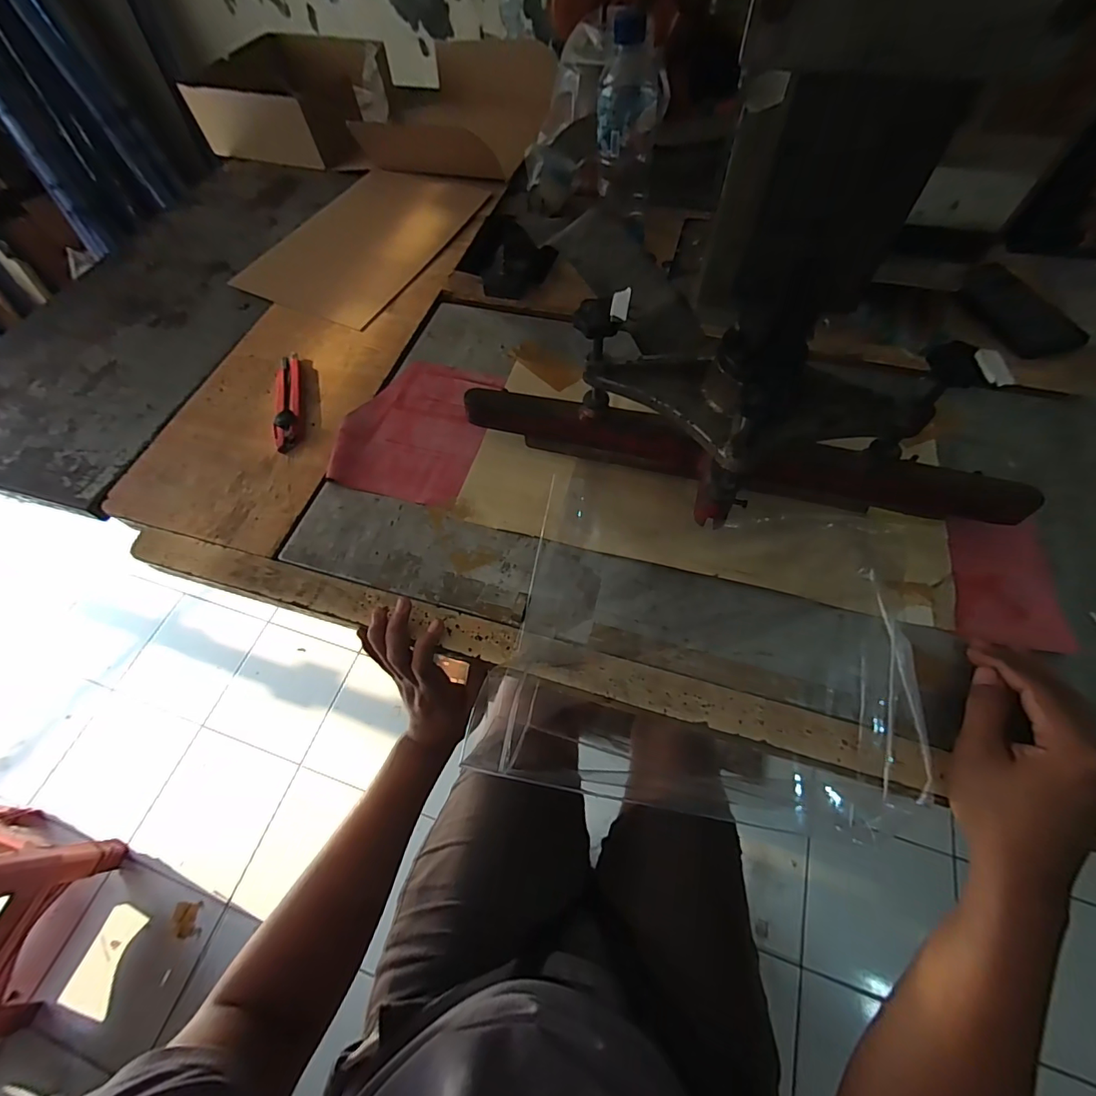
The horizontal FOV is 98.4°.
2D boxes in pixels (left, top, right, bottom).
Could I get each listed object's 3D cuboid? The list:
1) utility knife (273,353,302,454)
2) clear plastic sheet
[{"bbox_3d":[-0.296,-0.170,0.538,0.030,0.013,0.147,-15,62,-4],"label":"utility knife"},{"bbox_3d":[0.124,0.061,0.396,0.307,0.033,0.280,7,63,8],"label":"clear plastic sheet"}]

